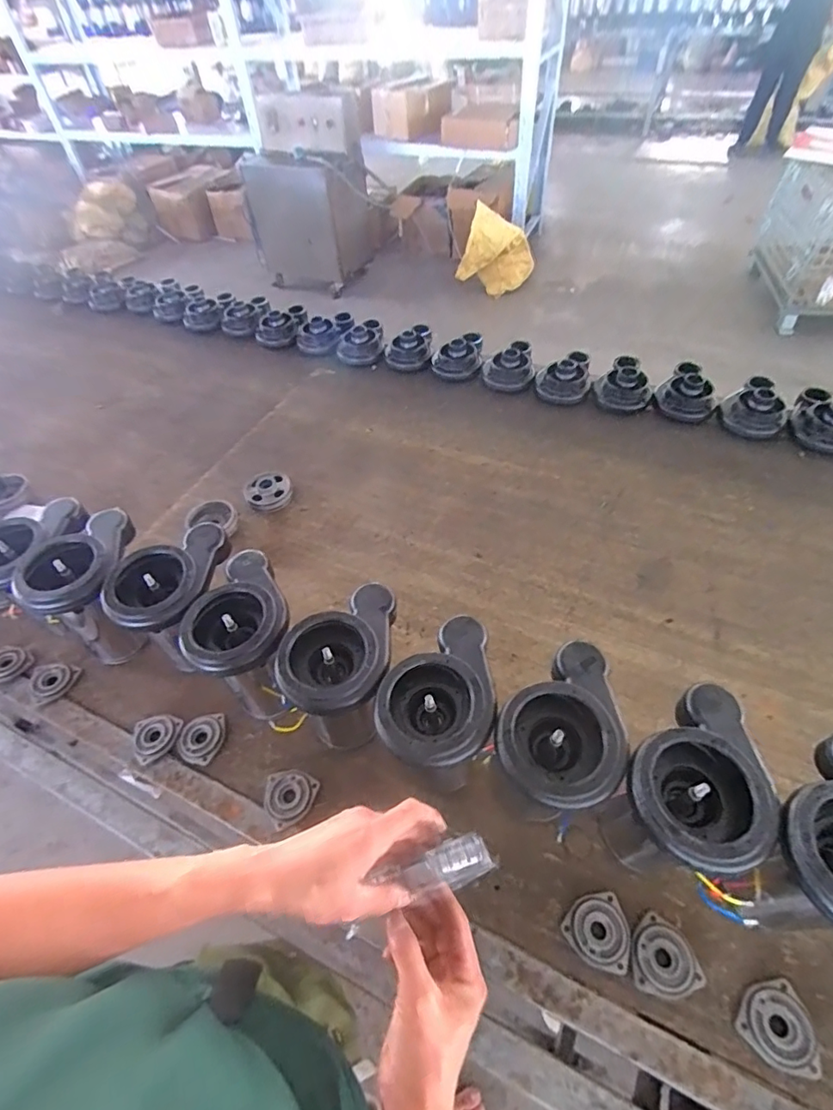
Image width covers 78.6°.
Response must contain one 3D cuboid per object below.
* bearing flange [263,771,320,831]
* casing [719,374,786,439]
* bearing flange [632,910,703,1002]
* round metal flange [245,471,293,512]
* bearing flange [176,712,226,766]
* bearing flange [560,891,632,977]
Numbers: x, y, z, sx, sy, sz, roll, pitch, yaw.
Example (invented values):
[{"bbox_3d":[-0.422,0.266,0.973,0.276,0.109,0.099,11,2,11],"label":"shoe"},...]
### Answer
[{"bbox_3d":[-0.158,0.300,0.638,0.067,0.014,0.059,-23,53,-16],"label":"bearing flange"},{"bbox_3d":[0.686,-0.295,1.033,0.118,0.080,0.105,28,57,24],"label":"casing"},{"bbox_3d":[0.249,0.411,0.519,0.065,0.013,0.065,-15,51,-9],"label":"bearing flange"},{"bbox_3d":[-0.287,-0.123,0.985,0.086,0.029,0.091,-2,50,2],"label":"round metal flange"},{"bbox_3d":[-0.292,0.246,0.693,0.055,0.010,0.067,15,52,15],"label":"bearing flange"},{"bbox_3d":[0.196,0.395,0.535,0.064,0.016,0.066,-2,50,2],"label":"bearing flange"}]

